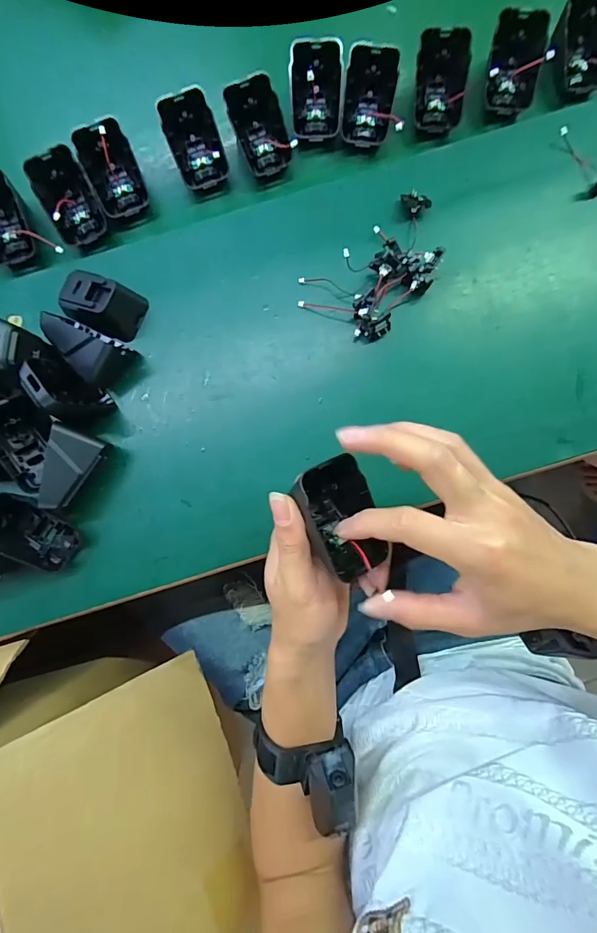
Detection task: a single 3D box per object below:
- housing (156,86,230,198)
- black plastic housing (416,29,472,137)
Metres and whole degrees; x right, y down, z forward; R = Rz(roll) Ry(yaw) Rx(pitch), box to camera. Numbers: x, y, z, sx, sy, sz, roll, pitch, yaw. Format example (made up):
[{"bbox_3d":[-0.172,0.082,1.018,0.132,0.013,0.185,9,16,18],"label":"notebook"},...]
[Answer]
[{"bbox_3d":[-0.091,-0.281,0.368,0.044,0.019,0.074,-23,118,-8],"label":"housing"},{"bbox_3d":[0.122,-0.336,0.366,0.045,0.022,0.073,-8,120,-8],"label":"black plastic housing"}]

